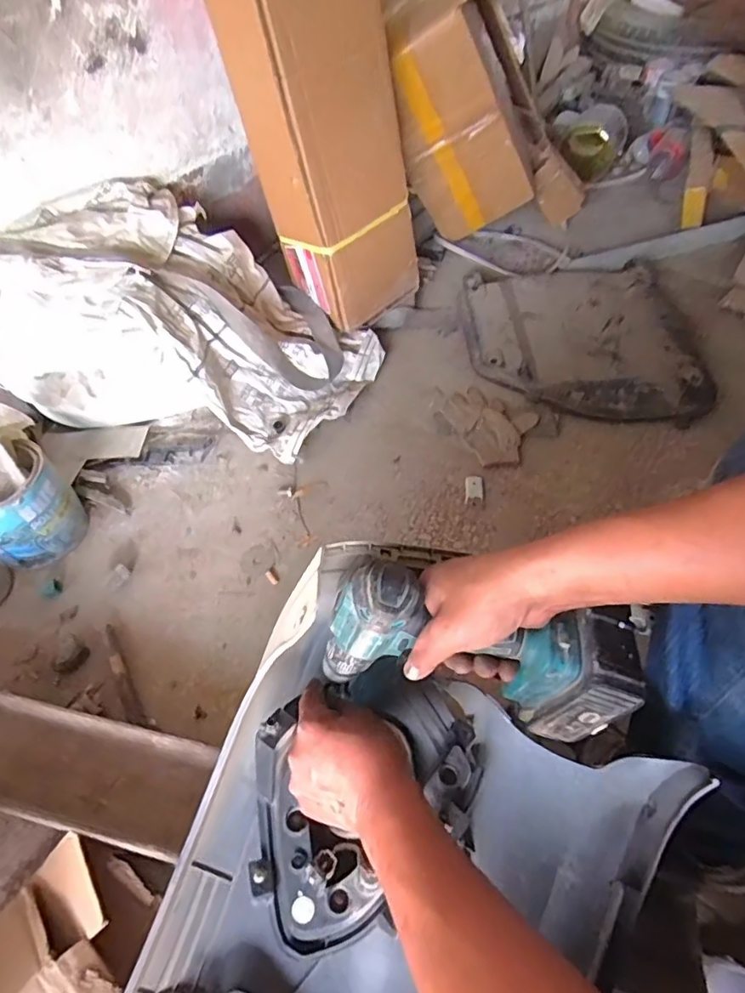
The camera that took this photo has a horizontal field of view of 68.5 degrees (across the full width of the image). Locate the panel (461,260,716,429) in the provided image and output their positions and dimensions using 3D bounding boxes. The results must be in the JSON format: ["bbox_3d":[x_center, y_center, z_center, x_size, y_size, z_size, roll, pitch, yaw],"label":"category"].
[{"bbox_3d":[0.440,-0.341,1.143,0.461,0.064,0.482,-6,54,0],"label":"panel"}]

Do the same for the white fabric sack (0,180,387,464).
[{"bbox_3d":[-0.357,-0.347,1.065,0.677,0.300,0.465,9,55,11],"label":"white fabric sack"}]

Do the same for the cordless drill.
[{"bbox_3d":[0.086,0.127,0.460,0.242,0.131,0.079,16,56,4],"label":"cordless drill"}]

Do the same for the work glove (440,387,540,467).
[{"bbox_3d":[0.222,-0.145,1.085,0.190,0.032,0.165,30,61,23],"label":"work glove"}]

